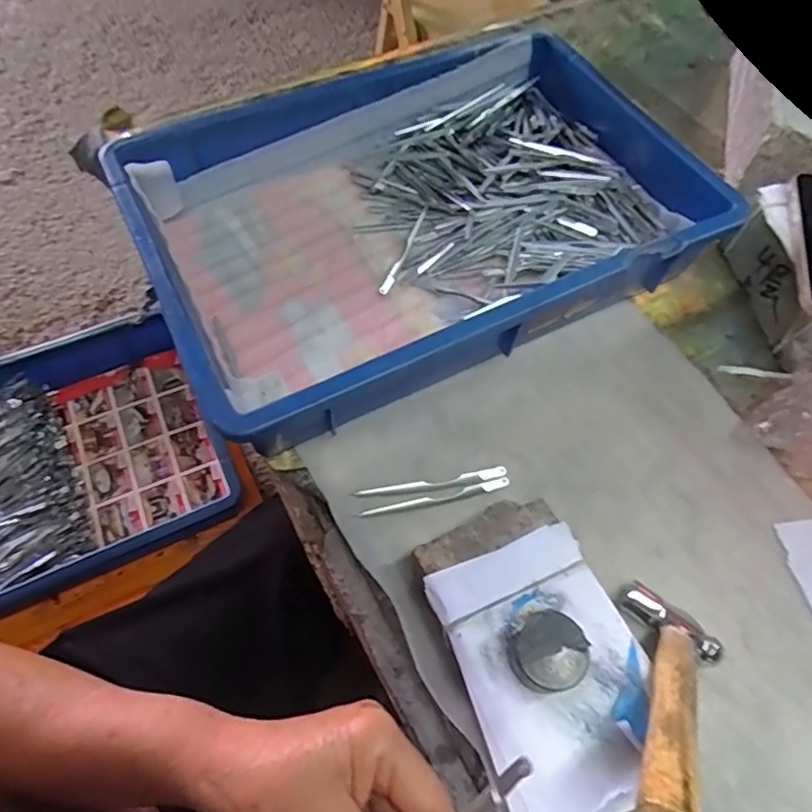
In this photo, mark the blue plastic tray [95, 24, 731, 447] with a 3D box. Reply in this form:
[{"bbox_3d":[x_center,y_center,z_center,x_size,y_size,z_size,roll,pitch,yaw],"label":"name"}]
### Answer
[{"bbox_3d":[0.015,-0.157,0.470,0.420,0.079,0.280,-25,65,-14],"label":"blue plastic tray"}]

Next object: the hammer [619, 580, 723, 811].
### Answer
[{"bbox_3d":[0.133,0.146,0.285,0.056,0.016,0.154,32,23,15],"label":"hammer"}]

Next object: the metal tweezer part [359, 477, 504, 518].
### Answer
[{"bbox_3d":[0.020,0.063,0.387,0.106,0.010,0.008,-14,63,-9],"label":"metal tweezer part"}]

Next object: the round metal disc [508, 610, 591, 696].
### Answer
[{"bbox_3d":[0.075,0.129,0.300,0.038,0.021,0.036,1,61,-2],"label":"round metal disc"}]

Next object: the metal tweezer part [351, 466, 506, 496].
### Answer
[{"bbox_3d":[0.018,0.053,0.392,0.105,0.008,0.009,-9,62,-6],"label":"metal tweezer part"}]

